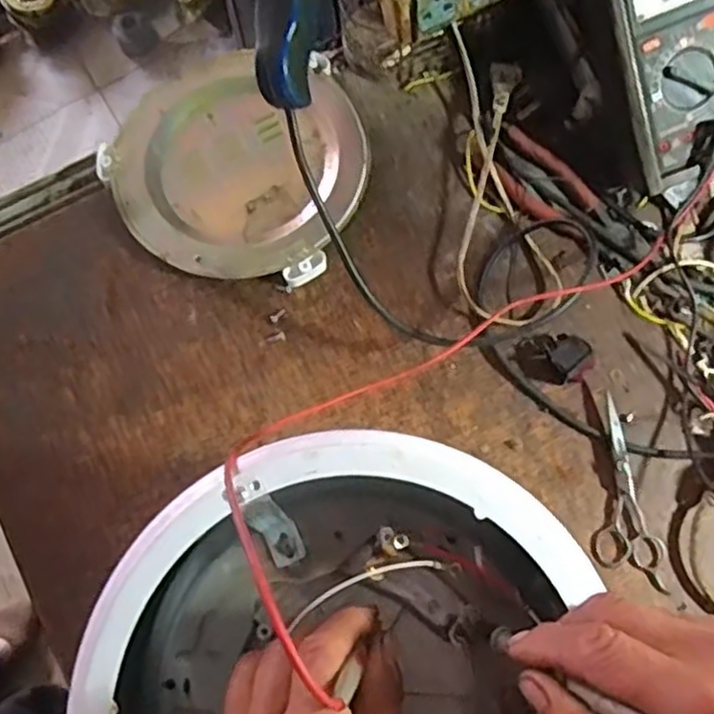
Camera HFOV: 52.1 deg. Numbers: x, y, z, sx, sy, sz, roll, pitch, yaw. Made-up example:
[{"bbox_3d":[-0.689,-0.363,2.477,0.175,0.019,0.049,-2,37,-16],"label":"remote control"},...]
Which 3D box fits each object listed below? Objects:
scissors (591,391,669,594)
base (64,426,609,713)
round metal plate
[{"bbox_3d":[0.185,0.101,0.526,0.049,0.009,0.136,-15,76,-2],"label":"scissors"},{"bbox_3d":[-0.007,0.154,0.354,0.226,0.083,0.218,0,76,2],"label":"base"},{"bbox_3d":[-0.096,-0.159,0.596,0.197,0.018,0.195,0,76,2],"label":"round metal plate"}]

